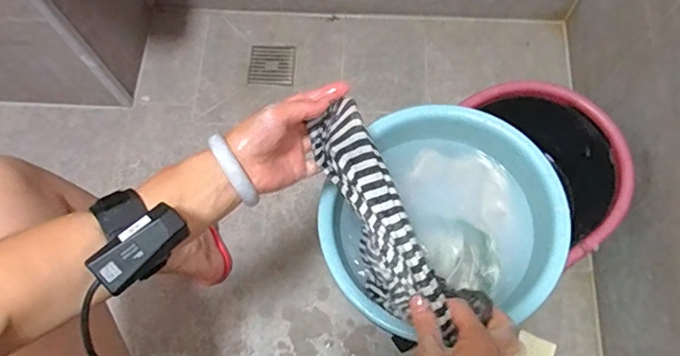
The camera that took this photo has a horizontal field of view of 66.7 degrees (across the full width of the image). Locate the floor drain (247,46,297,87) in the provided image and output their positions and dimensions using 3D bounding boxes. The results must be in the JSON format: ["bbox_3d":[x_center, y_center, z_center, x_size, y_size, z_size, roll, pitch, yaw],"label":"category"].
[{"bbox_3d":[-0.147,-0.243,1.118,0.097,0.004,0.090,3,81,-2],"label":"floor drain"}]

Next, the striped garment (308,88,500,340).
[{"bbox_3d":[0.047,0.039,0.516,0.087,0.063,0.241,-26,85,-9],"label":"striped garment"}]

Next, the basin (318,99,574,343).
[{"bbox_3d":[0.126,0.055,0.631,0.267,0.080,0.278,0,71,1],"label":"basin"}]

